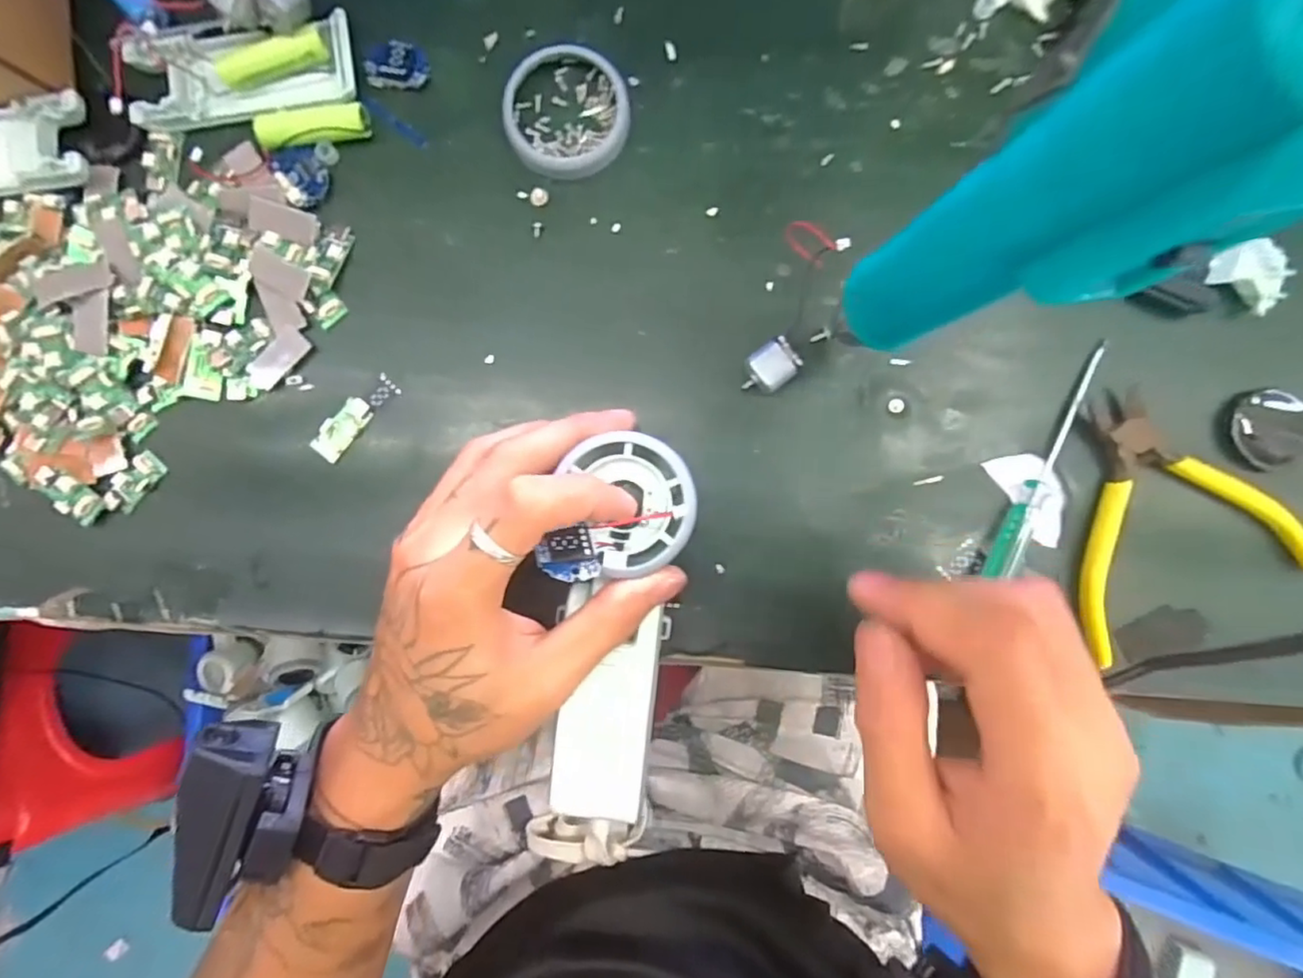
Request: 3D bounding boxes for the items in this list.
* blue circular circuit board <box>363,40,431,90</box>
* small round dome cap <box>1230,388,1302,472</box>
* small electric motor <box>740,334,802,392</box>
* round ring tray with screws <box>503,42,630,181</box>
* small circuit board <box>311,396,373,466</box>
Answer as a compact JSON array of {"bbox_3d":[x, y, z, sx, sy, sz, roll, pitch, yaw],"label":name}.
[{"bbox_3d":[-0.120,-0.201,0.298,0.028,0.004,0.021,0,89,0],"label":"blue circular circuit board"},{"bbox_3d":[0.287,-0.028,0.293,0.035,0.005,0.035,0,89,0],"label":"small round dome cap"},{"bbox_3d":[0.054,-0.055,0.290,0.026,0.015,0.019,-34,89,0],"label":"small electric motor"},{"bbox_3d":[-0.039,-0.178,0.298,0.055,0.008,0.060,0,89,0],"label":"round ring tray with screws"},{"bbox_3d":[-0.147,-0.029,0.299,0.015,0.004,0.031,39,90,1],"label":"small circuit board"}]

